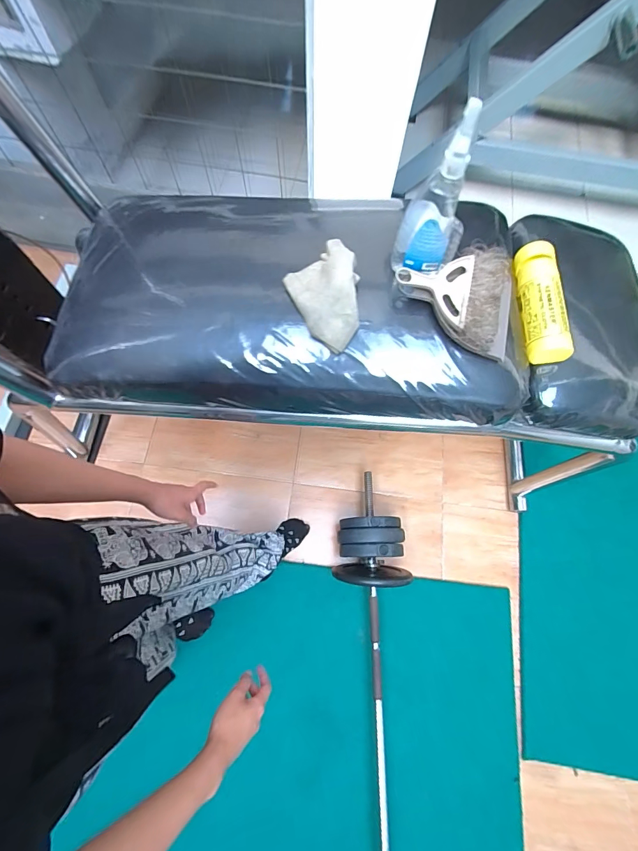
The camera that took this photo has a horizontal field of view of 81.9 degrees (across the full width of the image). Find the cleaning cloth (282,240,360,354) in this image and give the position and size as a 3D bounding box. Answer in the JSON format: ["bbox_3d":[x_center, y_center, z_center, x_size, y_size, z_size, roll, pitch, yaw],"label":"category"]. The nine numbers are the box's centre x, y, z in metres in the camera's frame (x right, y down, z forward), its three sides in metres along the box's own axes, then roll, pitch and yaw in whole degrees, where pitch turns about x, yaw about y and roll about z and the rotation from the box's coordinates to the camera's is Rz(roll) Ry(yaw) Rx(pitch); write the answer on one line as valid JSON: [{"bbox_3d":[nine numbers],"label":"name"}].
[{"bbox_3d":[0.017,-0.218,0.601,0.109,0.061,0.164,-26,74,-9],"label":"cleaning cloth"}]

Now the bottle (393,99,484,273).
[{"bbox_3d":[0.171,-0.316,0.527,0.099,0.212,0.071,17,71,3],"label":"bottle"}]

